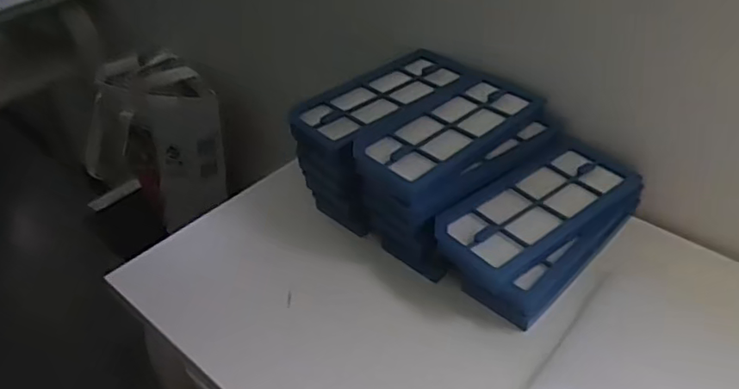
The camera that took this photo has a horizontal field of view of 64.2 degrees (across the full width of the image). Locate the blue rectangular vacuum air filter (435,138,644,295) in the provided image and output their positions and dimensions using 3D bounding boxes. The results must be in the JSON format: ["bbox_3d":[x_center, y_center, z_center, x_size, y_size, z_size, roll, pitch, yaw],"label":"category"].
[{"bbox_3d":[0.155,0.011,0.538,0.211,0.023,0.087,-28,46,-30],"label":"blue rectangular vacuum air filter"}]

